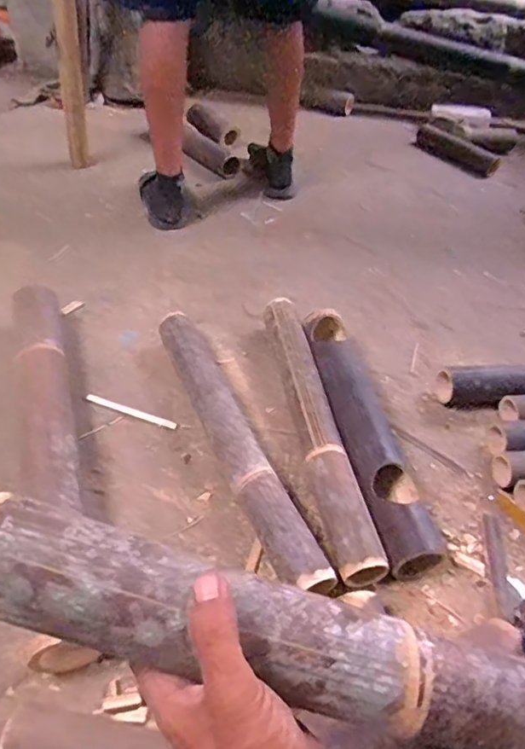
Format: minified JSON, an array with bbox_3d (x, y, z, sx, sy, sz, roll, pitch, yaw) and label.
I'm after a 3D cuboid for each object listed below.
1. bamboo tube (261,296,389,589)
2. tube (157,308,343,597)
[{"bbox_3d":[0.078,0.071,0.895,0.073,0.074,0.532,-5,46,-12],"label":"bamboo tube"},{"bbox_3d":[-0.045,0.094,0.852,0.076,0.075,0.530,-15,49,-21],"label":"tube"}]

